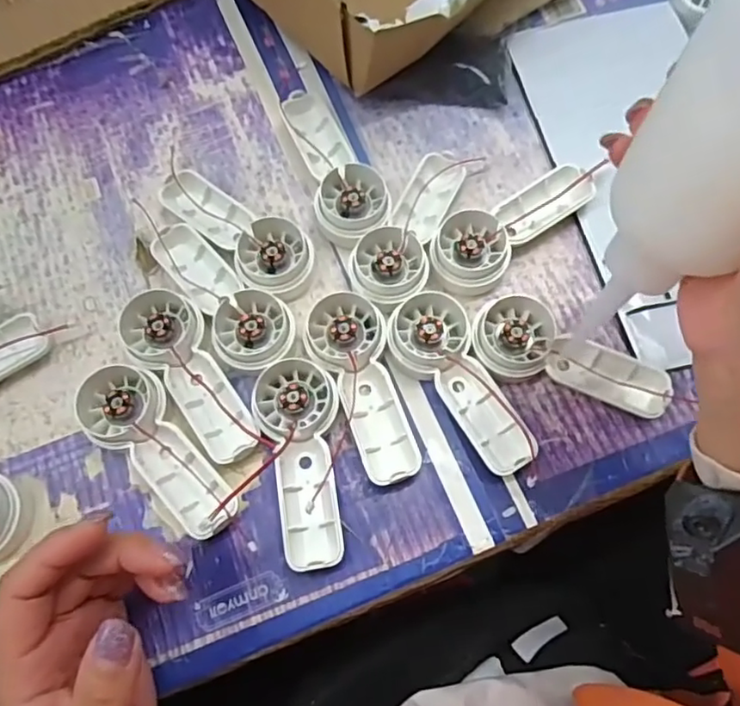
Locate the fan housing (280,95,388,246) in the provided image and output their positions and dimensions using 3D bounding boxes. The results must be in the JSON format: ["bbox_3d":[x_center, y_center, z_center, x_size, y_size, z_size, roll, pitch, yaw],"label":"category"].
[{"bbox_3d":[-0.021,-0.123,0.387,0.046,0.022,0.112,-17,72,-4],"label":"fan housing"}]

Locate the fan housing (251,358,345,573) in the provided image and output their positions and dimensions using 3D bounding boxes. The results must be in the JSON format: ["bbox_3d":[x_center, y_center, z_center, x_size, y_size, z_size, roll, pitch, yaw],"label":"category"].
[{"bbox_3d":[-0.035,0.057,0.324,0.043,0.019,0.113,-11,72,-2],"label":"fan housing"}]

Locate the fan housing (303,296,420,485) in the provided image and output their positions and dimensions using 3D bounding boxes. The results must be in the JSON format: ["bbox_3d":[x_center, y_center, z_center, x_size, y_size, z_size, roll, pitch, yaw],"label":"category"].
[{"bbox_3d":[-0.005,0.019,0.338,0.043,0.019,0.112,-16,72,-4],"label":"fan housing"}]

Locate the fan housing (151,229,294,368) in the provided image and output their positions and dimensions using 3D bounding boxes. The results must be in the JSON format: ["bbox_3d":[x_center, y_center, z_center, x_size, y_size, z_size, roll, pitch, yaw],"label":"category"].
[{"bbox_3d":[-0.089,-0.035,0.360,0.046,0.022,0.108,-40,75,-11],"label":"fan housing"}]

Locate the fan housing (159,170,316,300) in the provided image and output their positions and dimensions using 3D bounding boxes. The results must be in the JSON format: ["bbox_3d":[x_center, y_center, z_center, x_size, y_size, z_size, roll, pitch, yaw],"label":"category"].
[{"bbox_3d":[-0.080,-0.078,0.374,0.047,0.021,0.109,-42,76,-11],"label":"fan housing"}]

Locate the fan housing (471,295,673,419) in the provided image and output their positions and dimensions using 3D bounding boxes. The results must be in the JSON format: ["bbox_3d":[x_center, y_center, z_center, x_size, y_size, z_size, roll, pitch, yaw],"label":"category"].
[{"bbox_3d":[0.115,0.002,0.340,0.112,0.021,0.048,22,74,8],"label":"fan housing"}]

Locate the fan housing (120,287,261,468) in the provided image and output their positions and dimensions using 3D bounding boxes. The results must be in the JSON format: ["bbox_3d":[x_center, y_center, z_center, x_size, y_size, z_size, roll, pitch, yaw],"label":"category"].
[{"bbox_3d":[-0.102,0.012,0.344,0.043,0.022,0.115,-35,74,-9],"label":"fan housing"}]

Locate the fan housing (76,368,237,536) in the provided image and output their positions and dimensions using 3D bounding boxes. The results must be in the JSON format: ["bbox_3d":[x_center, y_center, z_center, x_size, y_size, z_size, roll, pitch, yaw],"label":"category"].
[{"bbox_3d":[-0.117,0.053,0.328,0.043,0.023,0.112,-40,75,-11],"label":"fan housing"}]

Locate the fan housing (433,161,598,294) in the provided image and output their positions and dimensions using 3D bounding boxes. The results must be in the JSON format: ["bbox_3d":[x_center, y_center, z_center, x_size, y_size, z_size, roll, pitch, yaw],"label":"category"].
[{"bbox_3d":[0.088,-0.080,0.371,0.112,0.023,0.047,-35,74,-9],"label":"fan housing"}]

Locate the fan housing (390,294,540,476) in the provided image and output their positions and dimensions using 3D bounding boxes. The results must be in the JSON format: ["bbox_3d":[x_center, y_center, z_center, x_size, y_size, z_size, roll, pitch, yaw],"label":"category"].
[{"bbox_3d":[0.049,0.017,0.337,0.048,0.020,0.111,-25,73,-6],"label":"fan housing"}]

